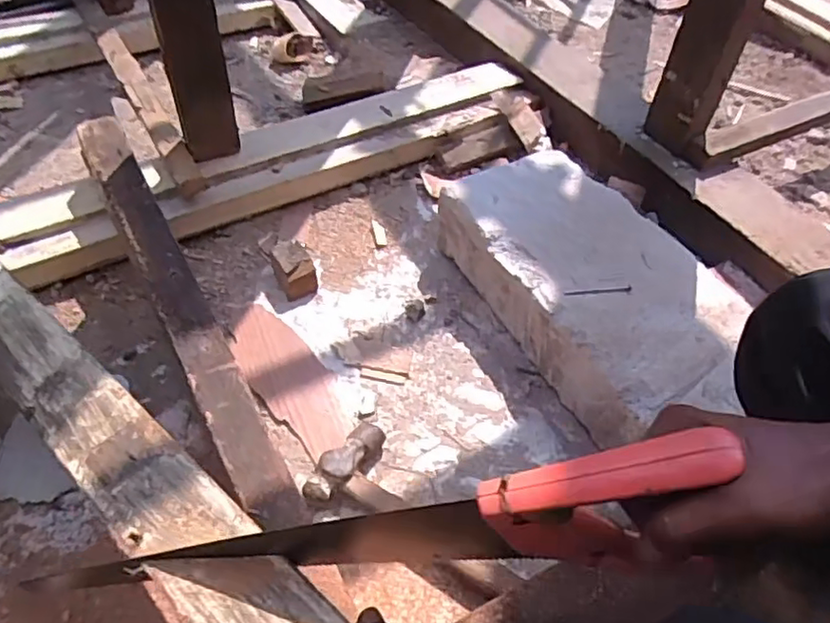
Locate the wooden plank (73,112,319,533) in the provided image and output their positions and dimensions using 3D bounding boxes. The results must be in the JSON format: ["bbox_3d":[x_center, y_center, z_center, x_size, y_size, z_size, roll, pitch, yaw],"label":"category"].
[{"bbox_3d":[-0.235,-0.018,0.633,0.055,0.016,0.536,-22,62,-25],"label":"wooden plank"}]

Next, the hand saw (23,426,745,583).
[{"bbox_3d":[-0.031,0.141,0.385,0.418,0.074,0.045,-17,46,24],"label":"hand saw"}]

